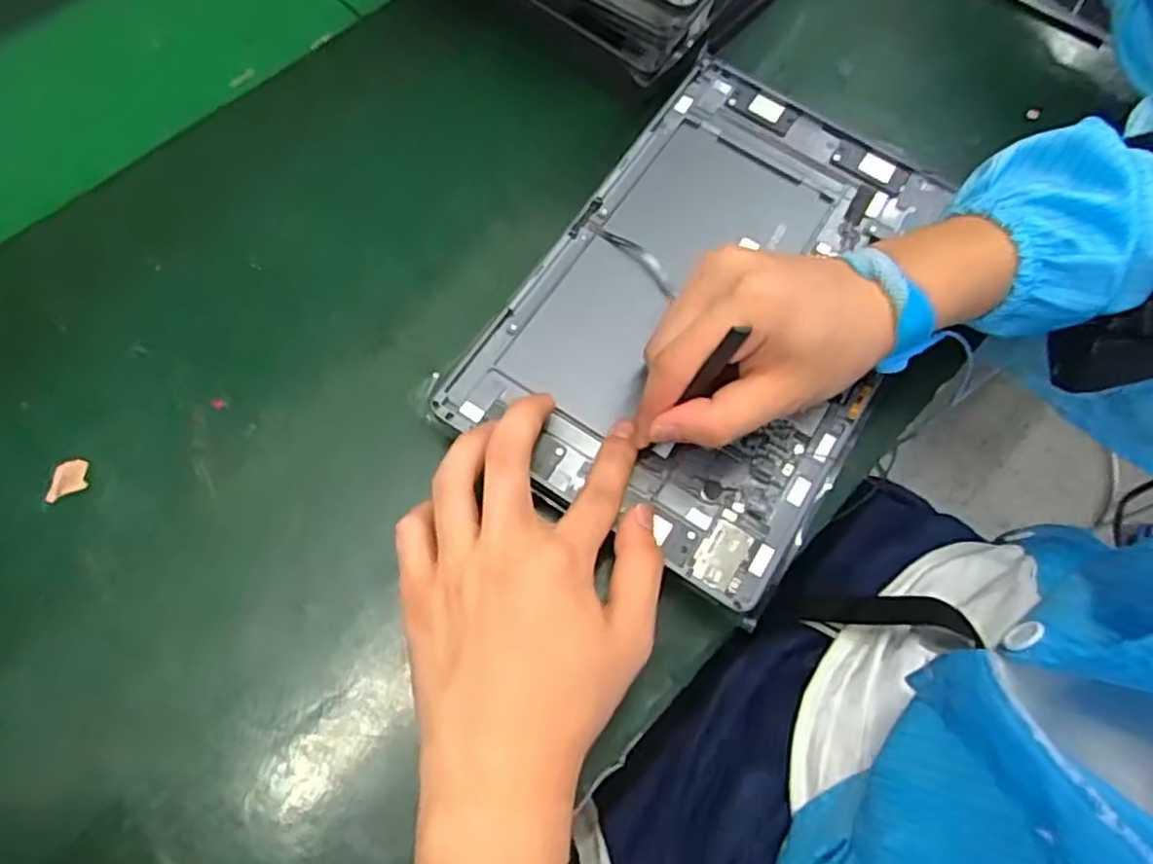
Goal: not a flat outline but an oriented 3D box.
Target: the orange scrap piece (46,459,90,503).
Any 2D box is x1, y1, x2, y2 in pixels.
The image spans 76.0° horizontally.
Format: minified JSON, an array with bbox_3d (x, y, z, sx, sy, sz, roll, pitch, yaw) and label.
[{"bbox_3d":[-0.235,0.021,0.339,0.019,0.004,0.017,-15,69,-7],"label":"orange scrap piece"}]

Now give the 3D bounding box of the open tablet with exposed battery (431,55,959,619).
[{"bbox_3d":[0.071,-0.065,0.360,0.169,0.020,0.251,32,71,11],"label":"open tablet with exposed battery"}]

